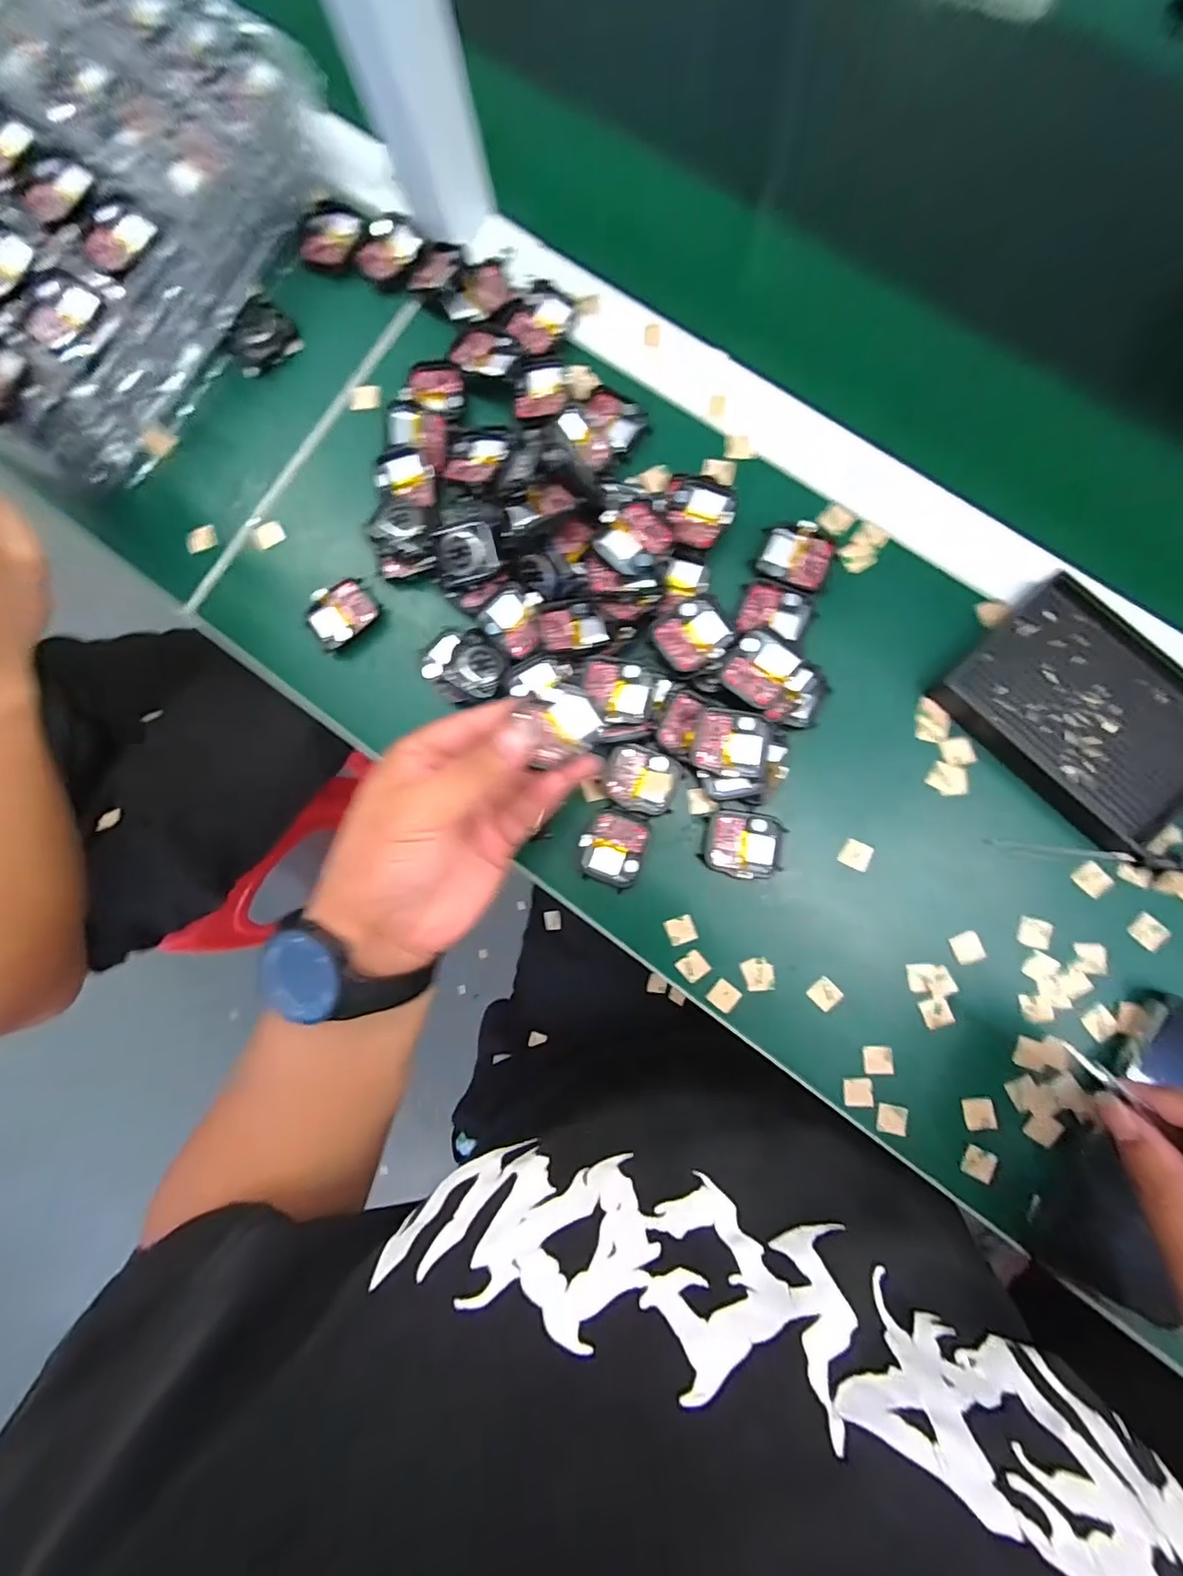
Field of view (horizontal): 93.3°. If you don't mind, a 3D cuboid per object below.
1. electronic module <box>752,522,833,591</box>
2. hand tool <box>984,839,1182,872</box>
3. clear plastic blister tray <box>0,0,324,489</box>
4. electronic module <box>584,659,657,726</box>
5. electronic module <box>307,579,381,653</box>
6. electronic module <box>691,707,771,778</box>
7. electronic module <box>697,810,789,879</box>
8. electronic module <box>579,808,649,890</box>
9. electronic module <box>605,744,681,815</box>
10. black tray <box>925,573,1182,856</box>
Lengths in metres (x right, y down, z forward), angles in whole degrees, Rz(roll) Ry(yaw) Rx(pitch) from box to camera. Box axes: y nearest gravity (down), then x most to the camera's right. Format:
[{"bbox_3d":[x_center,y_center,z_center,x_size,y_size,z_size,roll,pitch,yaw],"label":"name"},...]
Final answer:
[{"bbox_3d":[0.124,-0.141,0.339,0.042,0.007,0.039,20,87,5],"label":"electronic module"},{"bbox_3d":[0.300,0.038,0.311,0.142,0.014,0.012,10,86,4],"label":"hand tool"},{"bbox_3d":[-0.342,-0.383,0.355,0.269,0.068,0.291,38,89,1],"label":"clear plastic blister tray"},{"bbox_3d":[0.016,-0.055,0.324,0.040,0.011,0.035,4,86,4],"label":"electronic module"},{"bbox_3d":[-0.162,-0.114,0.362,0.044,0.009,0.037,-33,84,1],"label":"electronic module"},{"bbox_3d":[0.080,-0.026,0.318,0.041,0.006,0.037,12,84,6],"label":"electronic module"},{"bbox_3d":[0.091,0.034,0.333,0.045,0.013,0.037,10,86,5],"label":"electronic module"},{"bbox_3d":[0.013,0.037,0.338,0.039,0.009,0.044,16,87,5],"label":"electronic module"},{"bbox_3d":[0.030,-0.005,0.340,0.043,0.009,0.036,16,87,5],"label":"electronic module"},{"bbox_3d":[0.278,-0.040,0.315,0.133,0.023,0.092,44,90,6],"label":"black tray"}]

